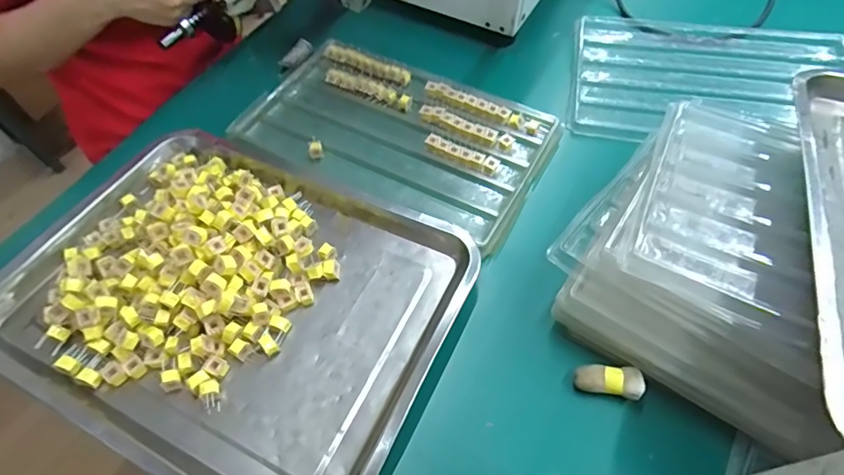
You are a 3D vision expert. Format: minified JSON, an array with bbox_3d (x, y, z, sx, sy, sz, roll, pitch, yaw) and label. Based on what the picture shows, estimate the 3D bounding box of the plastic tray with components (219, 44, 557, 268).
[{"bbox_3d":[-0.029,-0.121,0.551,0.332,0.030,0.193,25,61,18],"label":"plastic tray with components"}]

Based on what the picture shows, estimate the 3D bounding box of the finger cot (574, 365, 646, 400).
[{"bbox_3d":[0.147,0.113,0.379,0.048,0.020,0.023,10,57,9],"label":"finger cot"}]

